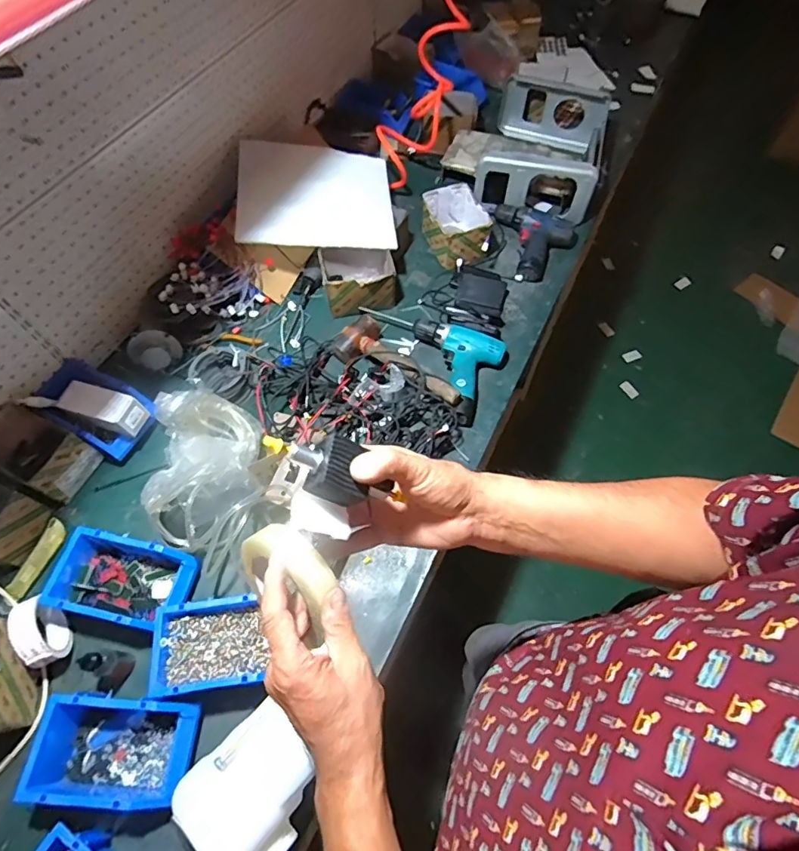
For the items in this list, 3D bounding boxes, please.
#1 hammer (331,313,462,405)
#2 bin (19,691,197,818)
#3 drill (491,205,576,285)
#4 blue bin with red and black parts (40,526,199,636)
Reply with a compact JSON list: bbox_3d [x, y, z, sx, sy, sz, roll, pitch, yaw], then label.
[{"bbox_3d":[-0.016,-0.105,0.921,0.107,0.060,0.272,-35,66,-17],"label":"hammer"},{"bbox_3d":[-0.373,0.422,0.648,0.197,0.081,0.116,2,62,2],"label":"bin"},{"bbox_3d":[0.286,-0.400,1.095,0.188,0.062,0.169,18,63,10],"label":"drill"},{"bbox_3d":[-0.412,0.234,0.742,0.202,0.062,0.119,12,62,7],"label":"blue bin with red and black parts"}]

